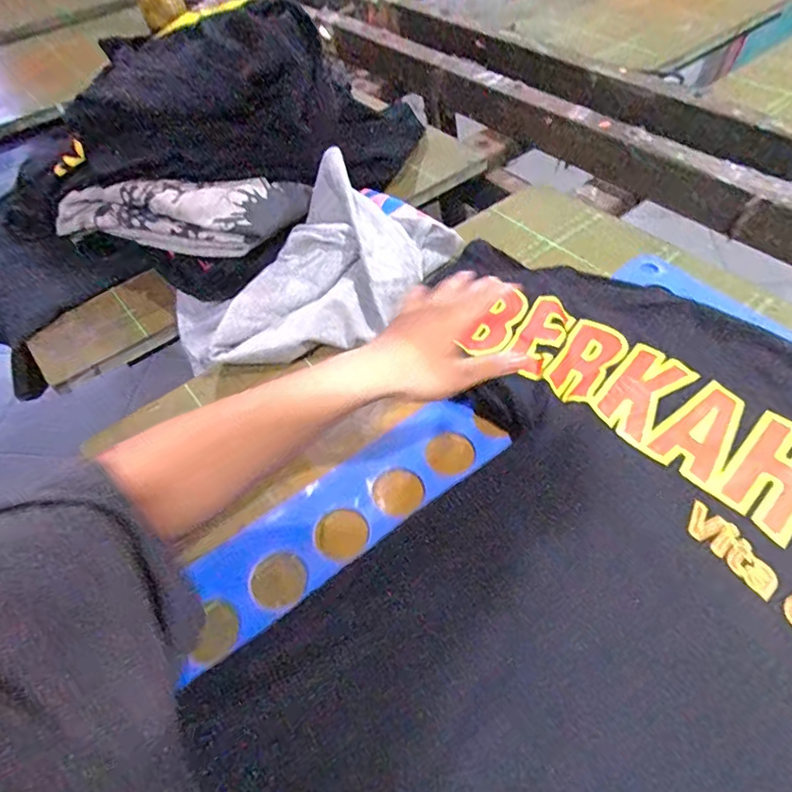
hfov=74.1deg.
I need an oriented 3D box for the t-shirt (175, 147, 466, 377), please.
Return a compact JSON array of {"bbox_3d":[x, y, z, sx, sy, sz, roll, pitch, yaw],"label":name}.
[{"bbox_3d":[-0.062,-0.125,0.507,0.155,0.084,0.280,36,63,26],"label":"t-shirt"}]

